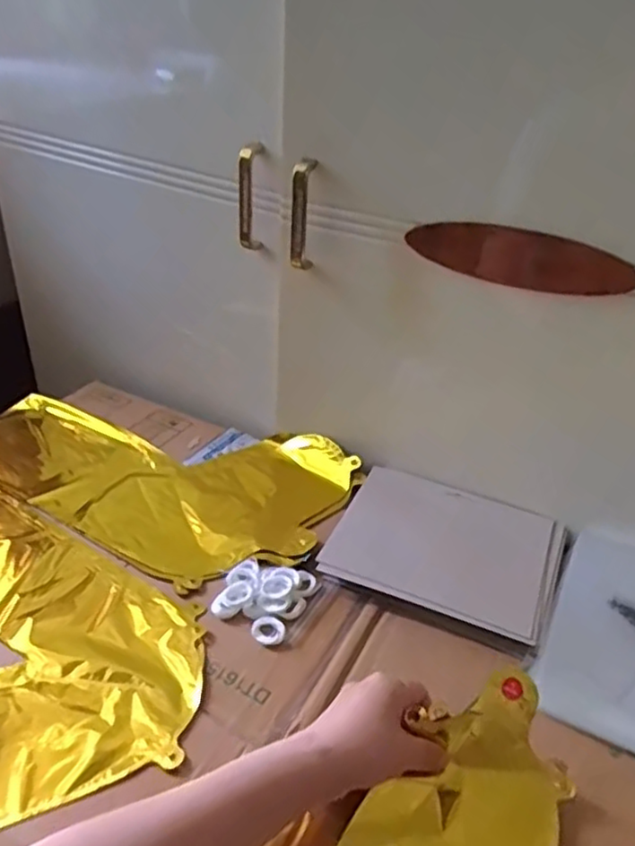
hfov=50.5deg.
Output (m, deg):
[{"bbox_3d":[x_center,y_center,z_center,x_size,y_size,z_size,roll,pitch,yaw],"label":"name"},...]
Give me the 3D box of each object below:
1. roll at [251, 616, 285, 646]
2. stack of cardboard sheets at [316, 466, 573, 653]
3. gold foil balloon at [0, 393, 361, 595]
[{"bbox_3d":[-0.040,0.170,0.550,0.027,0.006,0.026,4,33,-3],"label":"roll"},{"bbox_3d":[0.125,0.117,0.640,0.202,0.014,0.166,17,35,17],"label":"stack of cardboard sheets"},{"bbox_3d":[-0.176,0.043,0.723,0.397,0.032,0.233,22,36,23],"label":"gold foil balloon"}]

